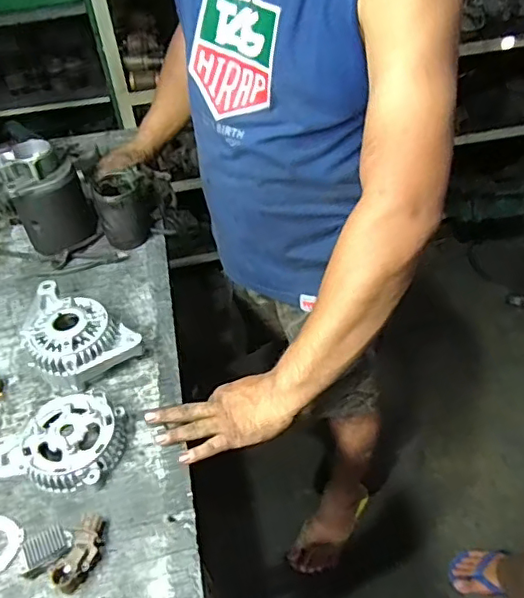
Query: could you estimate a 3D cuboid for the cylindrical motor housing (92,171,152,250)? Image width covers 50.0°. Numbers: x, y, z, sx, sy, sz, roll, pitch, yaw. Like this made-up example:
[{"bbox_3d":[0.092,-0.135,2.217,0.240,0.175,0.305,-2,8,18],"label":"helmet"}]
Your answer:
[{"bbox_3d":[-0.236,-0.144,0.964,0.087,0.106,0.095,-15,44,-10],"label":"cylindrical motor housing"}]

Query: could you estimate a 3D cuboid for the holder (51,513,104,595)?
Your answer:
[{"bbox_3d":[-0.191,0.270,0.600,0.036,0.025,0.076,9,45,14],"label":"holder"}]

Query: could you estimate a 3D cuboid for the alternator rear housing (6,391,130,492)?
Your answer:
[{"bbox_3d":[-0.234,0.171,0.684,0.115,0.047,0.113,-3,44,3],"label":"alternator rear housing"}]

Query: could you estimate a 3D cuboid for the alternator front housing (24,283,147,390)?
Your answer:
[{"bbox_3d":[-0.273,0.055,0.792,0.181,0.065,0.116,22,50,26],"label":"alternator front housing"}]

